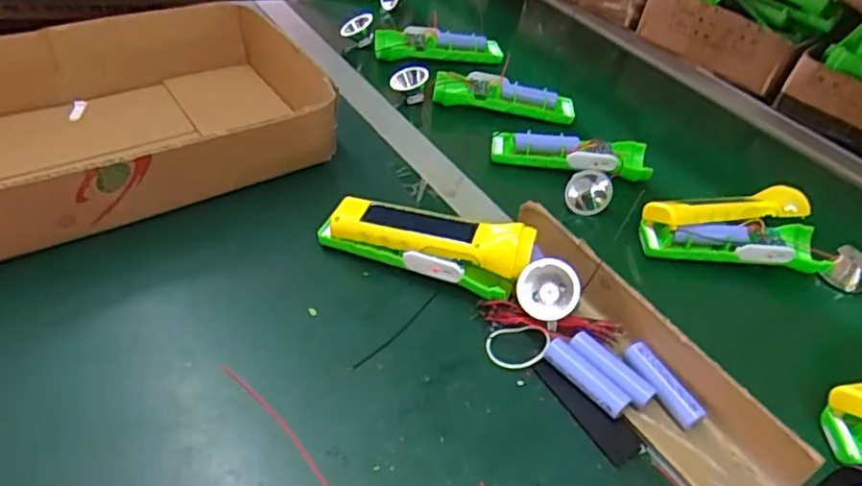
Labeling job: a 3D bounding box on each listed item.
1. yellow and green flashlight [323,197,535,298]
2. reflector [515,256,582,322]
[{"bbox_3d":[-0.005,-0.001,0.498,0.167,0.044,0.054,17,44,12],"label":"yellow and green flashlight"},{"bbox_3d":[0.088,0.035,0.464,0.045,0.046,0.036,16,1,7],"label":"reflector"}]

